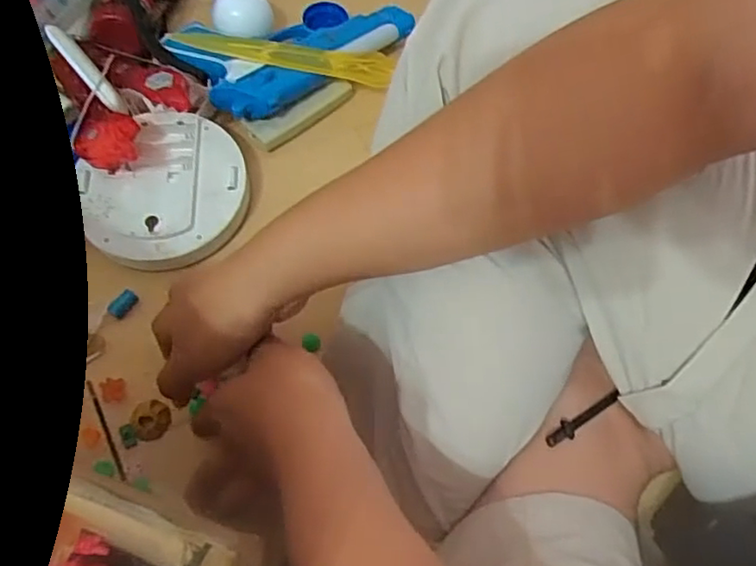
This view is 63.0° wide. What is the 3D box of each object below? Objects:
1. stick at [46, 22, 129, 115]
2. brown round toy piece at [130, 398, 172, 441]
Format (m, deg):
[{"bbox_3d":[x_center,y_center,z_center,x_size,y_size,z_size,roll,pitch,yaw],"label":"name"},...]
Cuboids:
[{"bbox_3d":[-0.230,-0.169,0.492,0.015,0.015,0.085,-42,94,-20],"label":"stick"},{"bbox_3d":[-0.161,0.095,0.434,0.028,0.011,0.027,1,64,-3],"label":"brown round toy piece"}]

